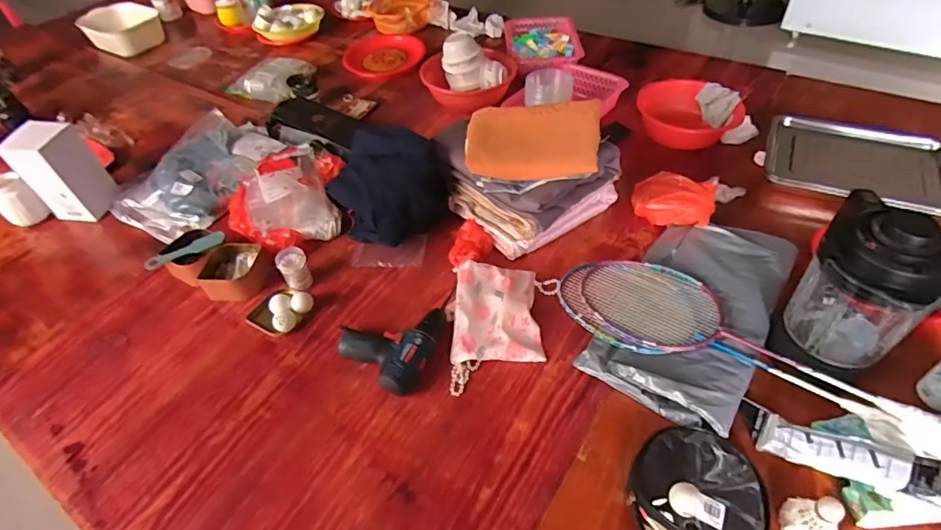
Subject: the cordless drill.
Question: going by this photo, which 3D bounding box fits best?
[{"bbox_3d":[-0.135,0.123,0.876,0.141,0.066,0.164,17,51,21],"label":"cordless drill"}]

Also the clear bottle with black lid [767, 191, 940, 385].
[{"bbox_3d":[0.548,0.039,0.714,0.152,0.274,0.144,-37,53,-26],"label":"clear bottle with black lid"}]

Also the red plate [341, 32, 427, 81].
[{"bbox_3d":[-0.279,-0.679,1.633,0.241,0.029,0.297,0,48,6],"label":"red plate"}]

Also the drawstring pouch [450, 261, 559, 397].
[{"bbox_3d":[0.051,0.103,0.891,0.178,0.045,0.251,2,47,8],"label":"drawstring pouch"}]

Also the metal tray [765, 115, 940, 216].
[{"bbox_3d":[0.828,-0.231,1.093,0.333,0.024,0.264,15,51,19],"label":"metal tray"}]

